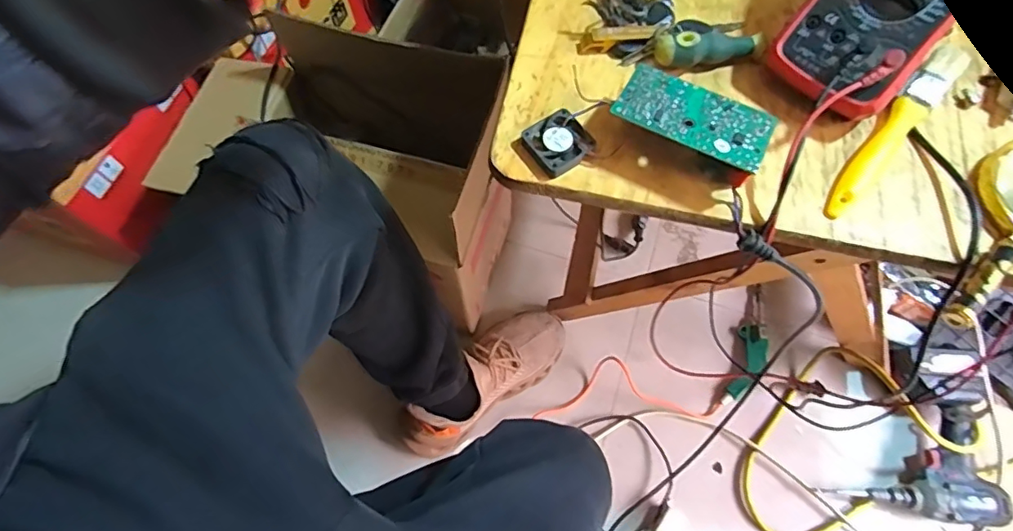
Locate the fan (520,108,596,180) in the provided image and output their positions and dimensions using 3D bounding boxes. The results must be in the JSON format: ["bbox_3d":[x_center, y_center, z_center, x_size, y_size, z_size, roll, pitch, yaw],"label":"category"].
[{"bbox_3d":[0.036,-0.087,0.379,0.040,0.011,0.041,-31,70,-12],"label":"fan"}]

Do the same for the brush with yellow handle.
[{"bbox_3d":[0.275,-0.096,0.382,0.024,0.022,0.166,40,73,16],"label":"brush with yellow handle"}]

